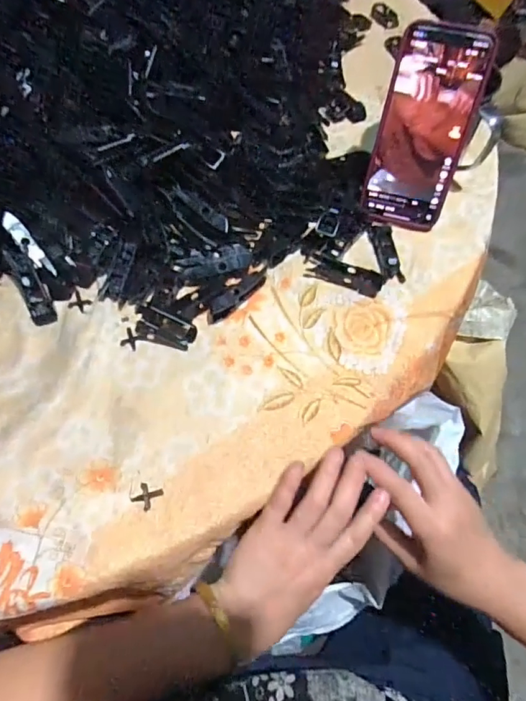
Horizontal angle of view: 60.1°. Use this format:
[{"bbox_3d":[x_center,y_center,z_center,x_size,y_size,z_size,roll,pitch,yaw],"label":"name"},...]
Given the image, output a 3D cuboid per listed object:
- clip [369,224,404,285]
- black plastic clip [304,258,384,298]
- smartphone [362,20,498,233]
[{"bbox_3d":[0.116,-0.093,0.426,0.021,0.008,0.064,-6,62,-3],"label":"clip"},{"bbox_3d":[0.074,-0.071,0.418,0.070,0.009,0.023,21,64,11],"label":"black plastic clip"},{"bbox_3d":[0.144,-0.195,0.409,0.076,0.162,0.010,15,28,8],"label":"smartphone"}]

